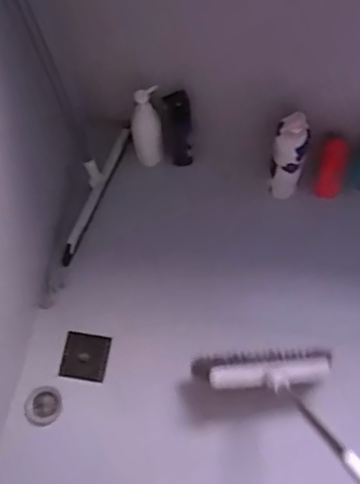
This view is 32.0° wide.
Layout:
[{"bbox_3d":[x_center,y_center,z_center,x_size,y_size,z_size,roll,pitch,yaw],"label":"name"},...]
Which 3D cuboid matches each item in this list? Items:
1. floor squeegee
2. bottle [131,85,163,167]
[{"bbox_3d":[-0.195,-0.108,1.411,0.054,0.097,0.330,22,82,9],"label":"floor squeegee"},{"bbox_3d":[-0.073,-0.252,1.391,0.066,0.203,0.065,-4,65,-4],"label":"bottle"}]

